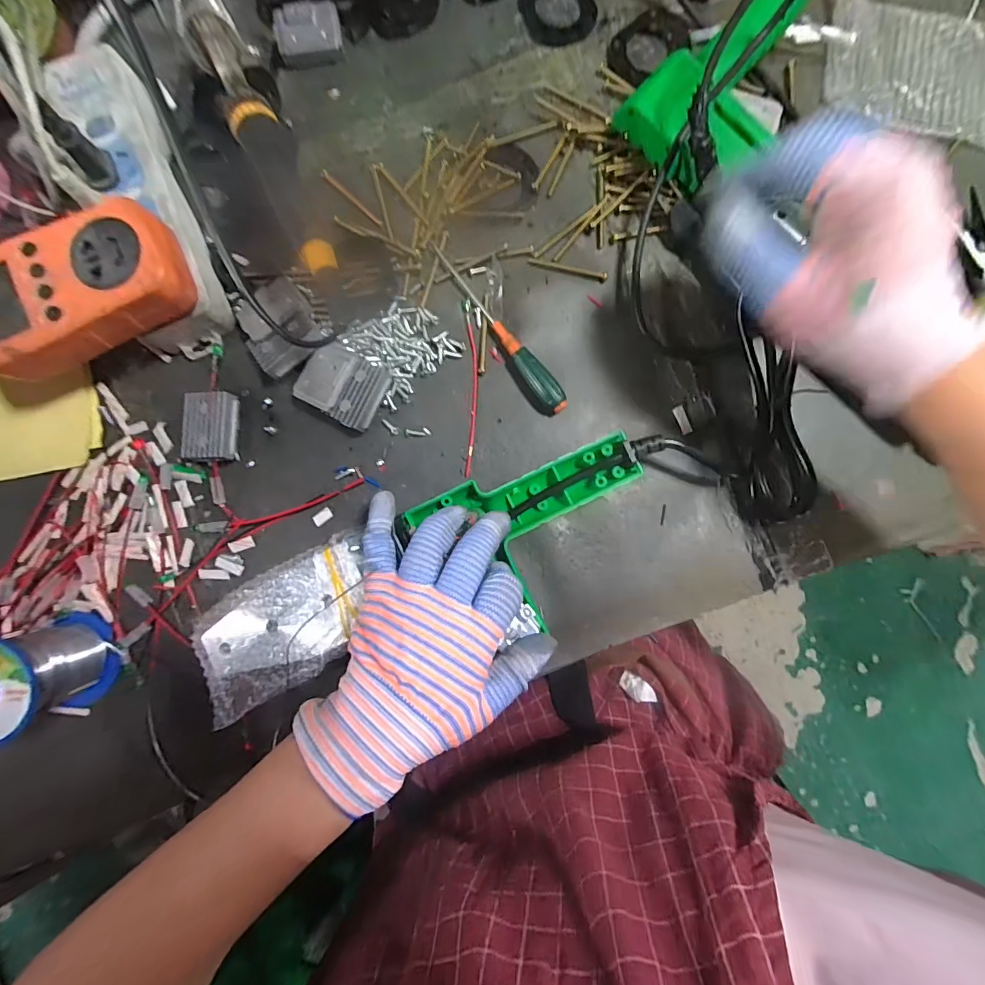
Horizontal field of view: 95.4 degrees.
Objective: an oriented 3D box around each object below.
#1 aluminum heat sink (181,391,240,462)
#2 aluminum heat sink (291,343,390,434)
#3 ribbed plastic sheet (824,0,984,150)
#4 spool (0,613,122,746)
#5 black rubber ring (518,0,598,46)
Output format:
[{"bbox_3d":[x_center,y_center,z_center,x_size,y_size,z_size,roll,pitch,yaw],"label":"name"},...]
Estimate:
[{"bbox_3d":[-0.195,-0.046,0.312,0.033,0.016,0.047,5,88,1],"label":"aluminum heat sink"},{"bbox_3d":[-0.104,-0.075,0.311,0.056,0.018,0.046,25,88,1],"label":"aluminum heat sink"},{"bbox_3d":[0.325,-0.304,0.325,0.161,0.009,0.092,11,88,1],"label":"ribbed plastic sheet"},{"bbox_3d":[-0.303,0.119,0.288,0.072,0.061,0.064,-20,88,0],"label":"spool"},{"bbox_3d":[0.049,-0.354,0.333,0.055,0.007,0.049,-7,88,0],"label":"black rubber ring"}]

